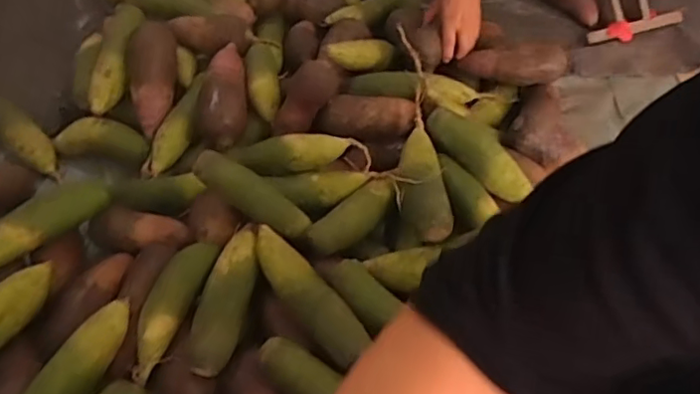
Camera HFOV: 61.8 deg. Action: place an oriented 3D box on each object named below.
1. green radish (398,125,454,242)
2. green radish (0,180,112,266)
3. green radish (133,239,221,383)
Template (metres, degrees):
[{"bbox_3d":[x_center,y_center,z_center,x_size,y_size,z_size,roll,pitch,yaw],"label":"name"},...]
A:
[{"bbox_3d":[0.095,-0.028,0.793,0.060,0.045,0.185,0,50,-6],"label":"green radish"},{"bbox_3d":[-0.405,0.034,0.741,0.047,0.045,0.212,38,58,24],"label":"green radish"},{"bbox_3d":[-0.214,0.136,0.715,0.054,0.067,0.181,12,51,6],"label":"green radish"}]

